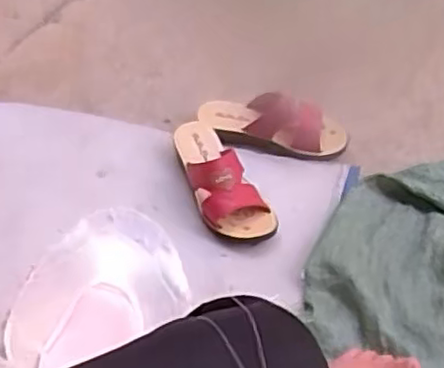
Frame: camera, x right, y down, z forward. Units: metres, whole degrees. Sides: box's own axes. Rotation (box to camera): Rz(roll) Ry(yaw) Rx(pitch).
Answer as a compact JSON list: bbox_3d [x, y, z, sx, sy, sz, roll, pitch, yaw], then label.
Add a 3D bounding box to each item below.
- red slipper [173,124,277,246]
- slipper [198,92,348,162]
[{"bbox_3d":[-0.010,-0.015,0.958,0.085,0.076,0.229,-24,53,-14],"label":"red slipper"},{"bbox_3d":[0.077,-0.093,1.036,0.229,0.073,0.087,4,52,8],"label":"slipper"}]

